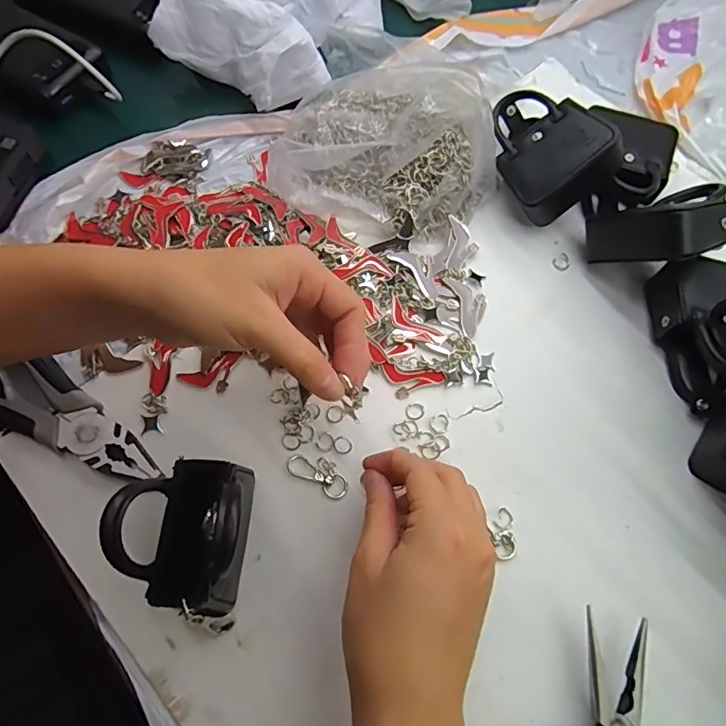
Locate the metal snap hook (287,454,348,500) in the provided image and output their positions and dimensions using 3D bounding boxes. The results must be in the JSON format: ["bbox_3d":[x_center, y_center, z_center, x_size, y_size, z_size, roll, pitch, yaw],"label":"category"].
[{"bbox_3d":[-0.028,0.071,0.310,0.041,0.004,0.015,29,69,8],"label":"metal snap hook"}]

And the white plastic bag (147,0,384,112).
[{"bbox_3d":[-0.086,-0.299,0.423,0.177,0.058,0.163,28,69,8],"label":"white plastic bag"}]

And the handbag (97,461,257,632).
[{"bbox_3d":[-0.085,0.090,0.248,0.054,0.099,0.077,18,68,4],"label":"handbag"}]

